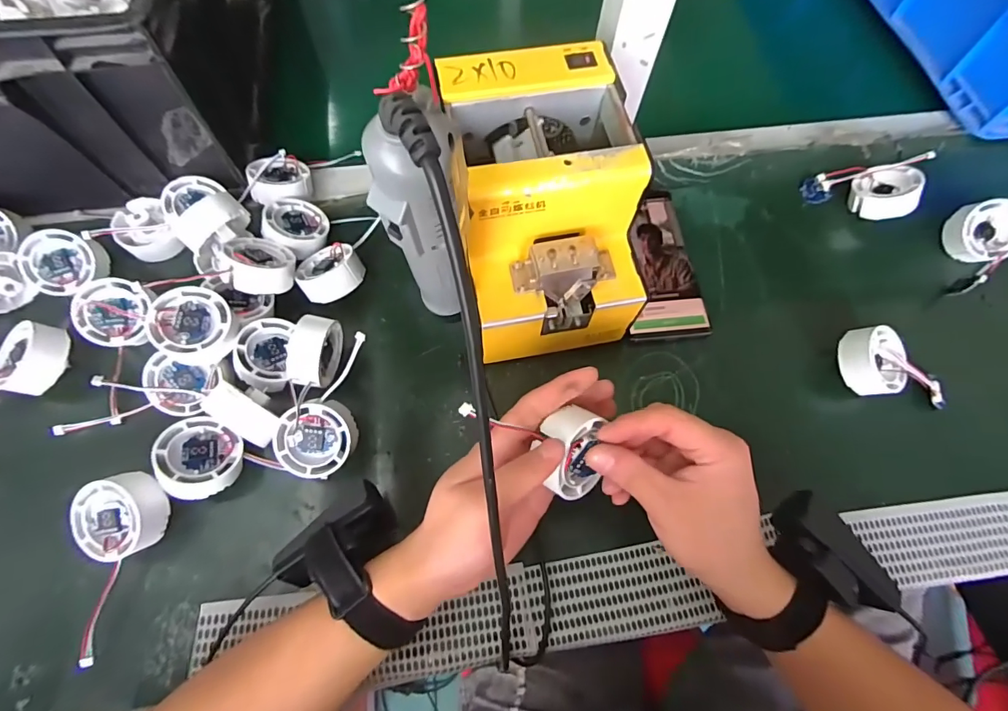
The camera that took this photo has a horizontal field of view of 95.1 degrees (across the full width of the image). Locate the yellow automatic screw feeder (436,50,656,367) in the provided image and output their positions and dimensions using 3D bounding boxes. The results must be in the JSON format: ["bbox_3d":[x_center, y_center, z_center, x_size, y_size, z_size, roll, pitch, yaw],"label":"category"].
[{"bbox_3d":[0.028,-0.106,0.357,0.118,0.152,0.172,-10,68,-6],"label":"yellow automatic screw feeder"}]

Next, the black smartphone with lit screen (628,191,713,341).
[{"bbox_3d":[0.141,-0.087,0.430,0.067,0.014,0.152,-4,68,-3],"label":"black smartphone with lit screen"}]

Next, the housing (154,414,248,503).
[{"bbox_3d":[-0.221,0.074,0.337,0.054,0.024,0.056,16,50,-20],"label":"housing"}]

